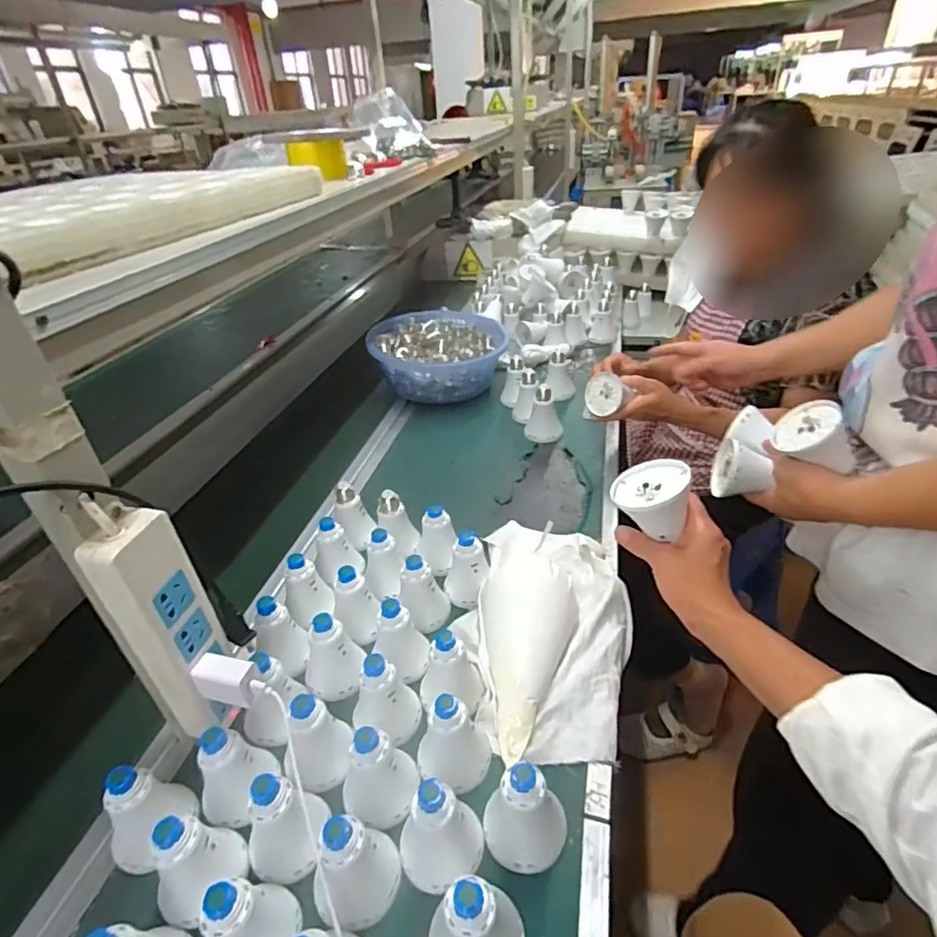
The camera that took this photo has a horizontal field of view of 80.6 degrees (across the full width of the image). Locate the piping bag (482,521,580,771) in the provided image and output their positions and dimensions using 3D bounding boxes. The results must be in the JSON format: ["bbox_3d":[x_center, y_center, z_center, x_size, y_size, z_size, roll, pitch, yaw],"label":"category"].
[{"bbox_3d":[0.060,0.171,0.579,0.103,0.048,0.242,3,48,11],"label":"piping bag"}]

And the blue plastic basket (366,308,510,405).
[{"bbox_3d":[-0.058,-0.239,1.142,0.269,0.100,0.251,-4,34,1],"label":"blue plastic basket"}]

